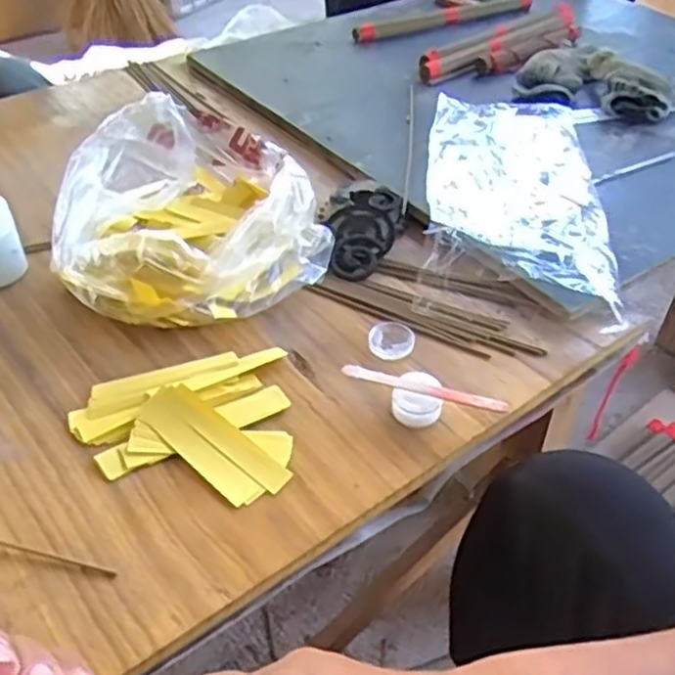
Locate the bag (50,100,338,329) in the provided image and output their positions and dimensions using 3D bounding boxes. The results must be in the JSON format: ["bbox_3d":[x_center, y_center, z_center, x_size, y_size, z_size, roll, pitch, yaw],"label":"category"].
[{"bbox_3d":[-0.125,-0.110,0.645,0.232,0.095,0.218,1,43,-1],"label":"bag"}]

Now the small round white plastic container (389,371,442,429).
[{"bbox_3d":[0.060,0.047,0.533,0.035,0.028,0.032,1,43,-1],"label":"small round white plastic container"}]

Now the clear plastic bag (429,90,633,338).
[{"bbox_3d":[0.176,-0.156,0.721,0.164,0.043,0.353,5,43,5],"label":"clear plastic bag"}]

